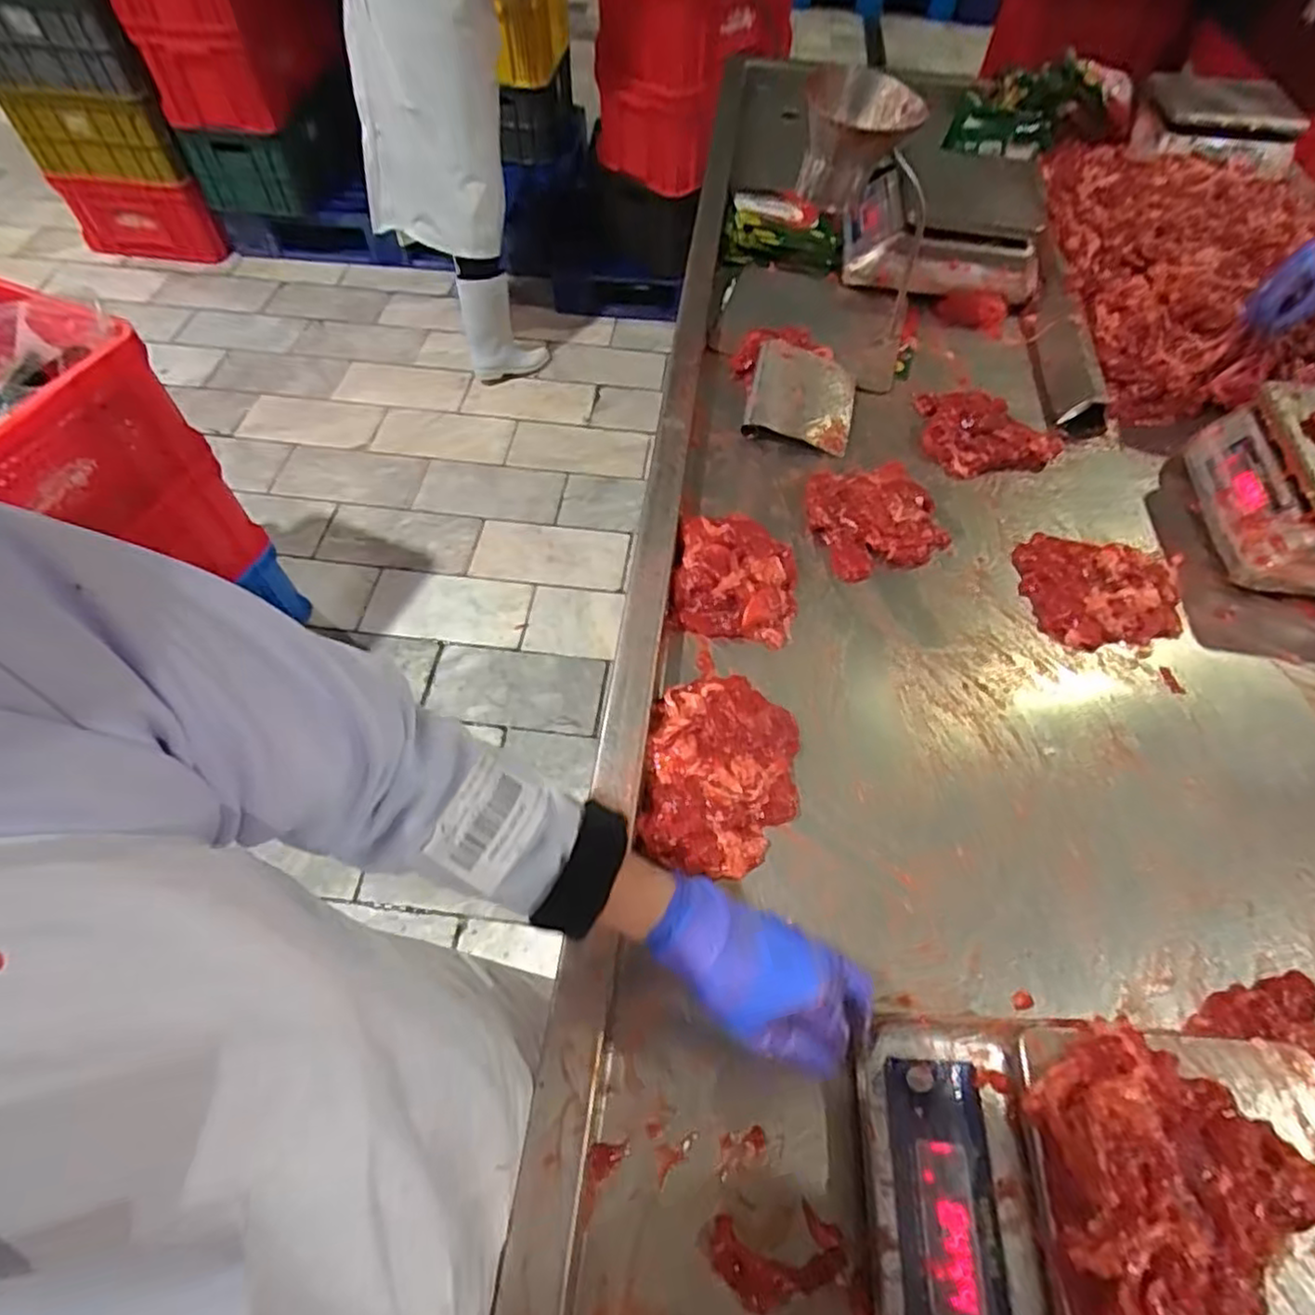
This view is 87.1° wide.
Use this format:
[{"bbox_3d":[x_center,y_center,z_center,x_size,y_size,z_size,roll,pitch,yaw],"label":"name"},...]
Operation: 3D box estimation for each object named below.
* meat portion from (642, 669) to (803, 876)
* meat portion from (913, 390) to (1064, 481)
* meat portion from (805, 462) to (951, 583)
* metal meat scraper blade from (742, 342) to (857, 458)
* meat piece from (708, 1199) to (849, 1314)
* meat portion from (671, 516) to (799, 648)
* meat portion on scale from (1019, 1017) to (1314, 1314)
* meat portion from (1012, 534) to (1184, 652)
[{"bbox_3d":[0.057,0.095,0.604,0.132,0.038,0.189,6,57,3],"label":"meat portion"},{"bbox_3d":[0.405,-0.271,0.838,0.173,0.048,0.105,14,58,8],"label":"meat portion"},{"bbox_3d":[0.238,-0.162,0.770,0.138,0.034,0.140,-15,59,-11],"label":"meat portion"},{"bbox_3d":[0.182,-0.326,0.861,0.130,0.019,0.151,16,66,-6],"label":"metal meat scraper blade"},{"bbox_3d":[0.078,0.383,0.444,0.085,0.004,0.049,-10,58,-7],"label":"meat piece"},{"bbox_3d":[0.081,-0.084,0.708,0.119,0.036,0.144,4,57,1],"label":"meat portion"},{"bbox_3d":[0.269,0.284,0.363,0.147,0.042,0.136,0,57,-1],"label":"meat portion on scale"},{"bbox_3d":[0.480,-0.073,0.738,0.179,0.034,0.142,9,57,5],"label":"meat portion"}]

